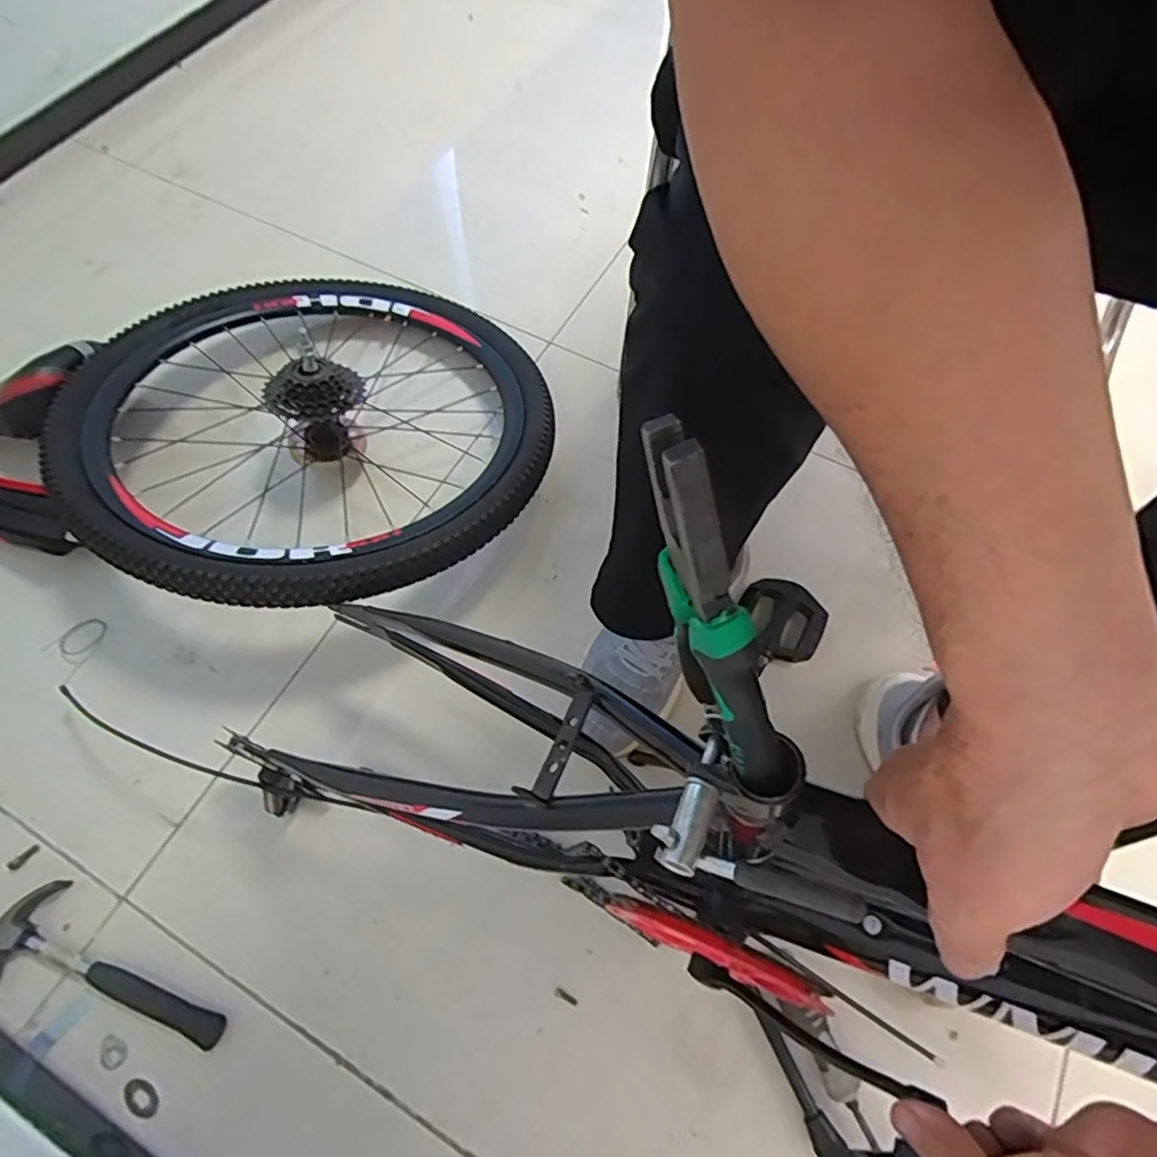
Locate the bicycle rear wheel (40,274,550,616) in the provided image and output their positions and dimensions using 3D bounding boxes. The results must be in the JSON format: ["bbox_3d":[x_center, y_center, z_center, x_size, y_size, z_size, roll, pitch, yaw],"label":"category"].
[{"bbox_3d":[-0.307,-0.161,0.747,0.501,0.170,0.501,4,50,-5],"label":"bicycle rear wheel"}]

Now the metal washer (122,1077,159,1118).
[{"bbox_3d":[-0.361,0.429,0.533,0.035,0.004,0.022,31,67,15],"label":"metal washer"}]

